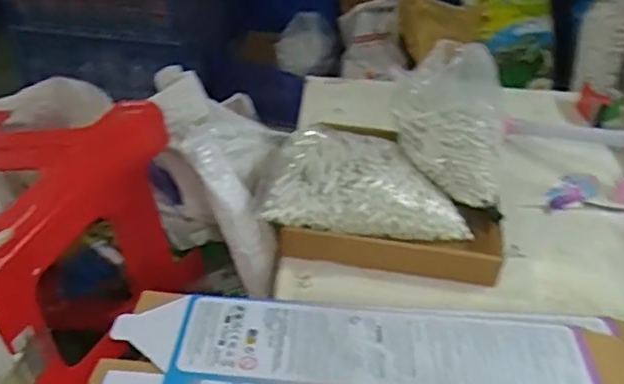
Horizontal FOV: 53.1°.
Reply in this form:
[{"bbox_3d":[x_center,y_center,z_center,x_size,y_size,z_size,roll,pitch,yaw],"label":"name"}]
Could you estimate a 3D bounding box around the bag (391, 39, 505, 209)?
[{"bbox_3d":[0.232,-0.122,1.048,0.190,0.254,0.095,6,34,6],"label":"bag"}]

